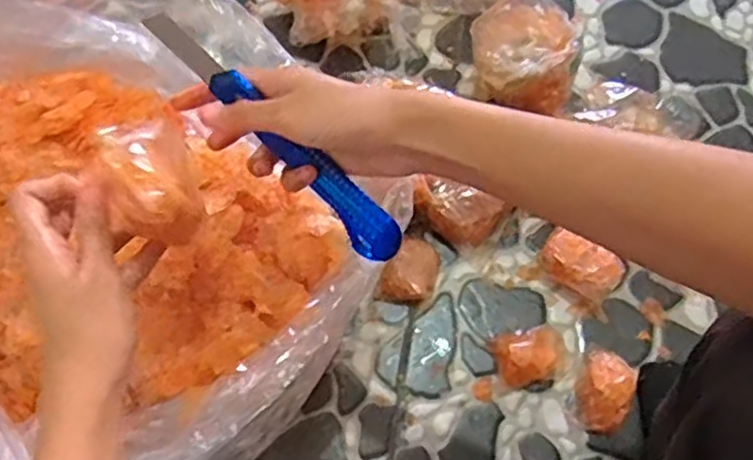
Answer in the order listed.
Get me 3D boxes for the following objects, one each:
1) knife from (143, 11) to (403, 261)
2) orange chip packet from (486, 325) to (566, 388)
[{"bbox_3d":[-0.057,-0.052,0.405,0.191,0.021,0.022,45,73,-9],"label":"knife"},{"bbox_3d":[0.155,0.124,0.692,0.070,0.030,0.050,-16,72,-8],"label":"orange chip packet"}]

